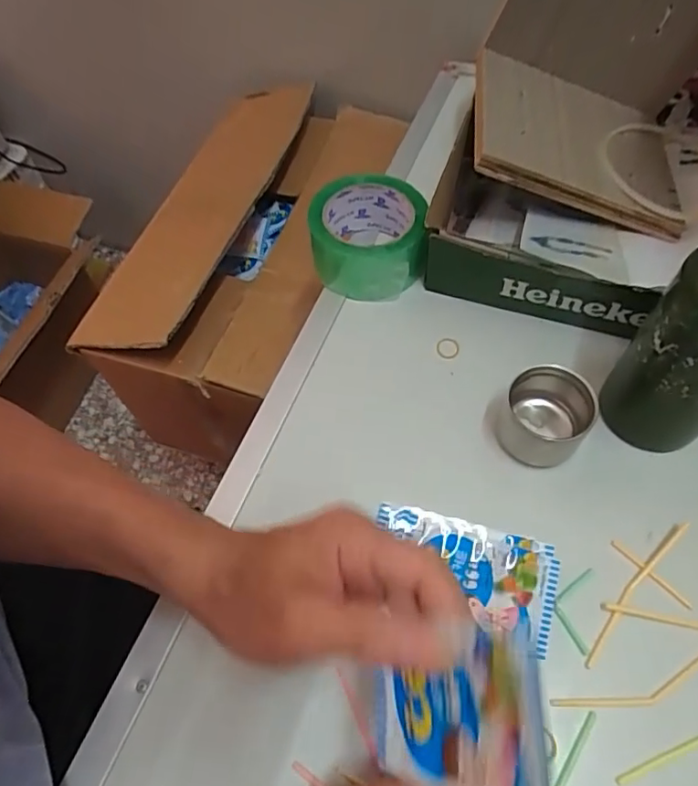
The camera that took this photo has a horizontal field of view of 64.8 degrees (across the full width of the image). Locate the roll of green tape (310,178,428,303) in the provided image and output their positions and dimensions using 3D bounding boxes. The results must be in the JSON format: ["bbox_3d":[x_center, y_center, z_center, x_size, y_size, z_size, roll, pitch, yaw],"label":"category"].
[{"bbox_3d":[0.019,-0.139,0.494,0.097,0.063,0.091,-2,59,3],"label":"roll of green tape"}]

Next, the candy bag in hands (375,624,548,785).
[{"bbox_3d":[0.039,0.127,0.220,0.008,0.096,0.067,9,72,-29],"label":"candy bag in hands"}]

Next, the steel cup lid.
[{"bbox_3d":[0.143,0.019,0.402,0.058,0.049,0.059,-2,59,3],"label":"steel cup lid"}]

